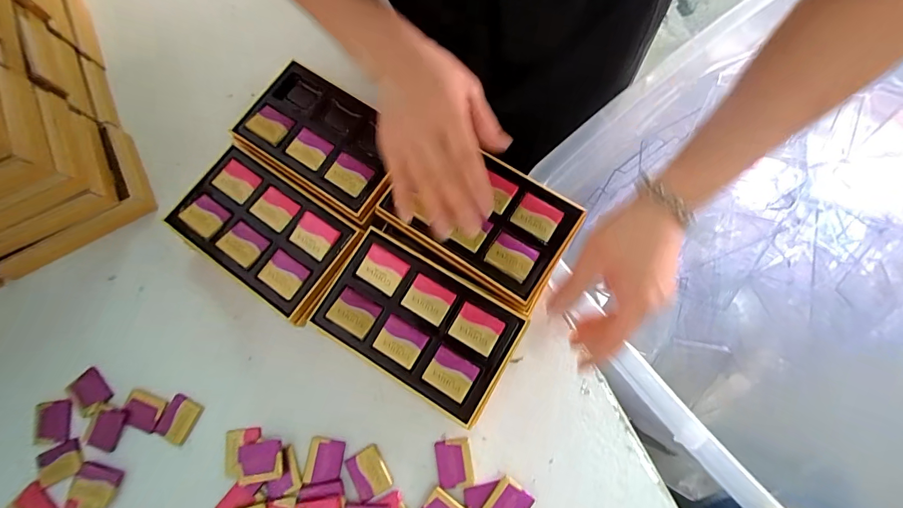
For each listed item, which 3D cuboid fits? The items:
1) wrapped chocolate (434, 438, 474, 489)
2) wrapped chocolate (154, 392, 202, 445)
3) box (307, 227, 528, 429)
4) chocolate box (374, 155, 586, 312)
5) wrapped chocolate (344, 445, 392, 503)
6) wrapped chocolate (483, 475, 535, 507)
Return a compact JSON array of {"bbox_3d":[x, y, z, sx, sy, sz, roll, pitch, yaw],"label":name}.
[{"bbox_3d":[0.002,0.191,0.370,0.032,0.009,0.040,-8,75,2],"label":"wrapped chocolate"},{"bbox_3d":[-0.265,0.161,0.394,0.033,0.011,0.043,27,79,10],"label":"wrapped chocolate"},{"bbox_3d":[-0.031,0.056,0.346,0.165,0.018,0.099,30,80,11],"label":"box"},{"bbox_3d":[0.020,-0.033,0.376,0.170,0.027,0.111,30,75,10],"label":"chocolate box"},{"bbox_3d":[-0.075,0.198,0.368,0.032,0.004,0.038,-29,76,-3],"label":"wrapped chocolate"},{"bbox_3d":[0.049,0.220,0.354,0.032,0.012,0.039,36,81,12],"label":"wrapped chocolate"}]

